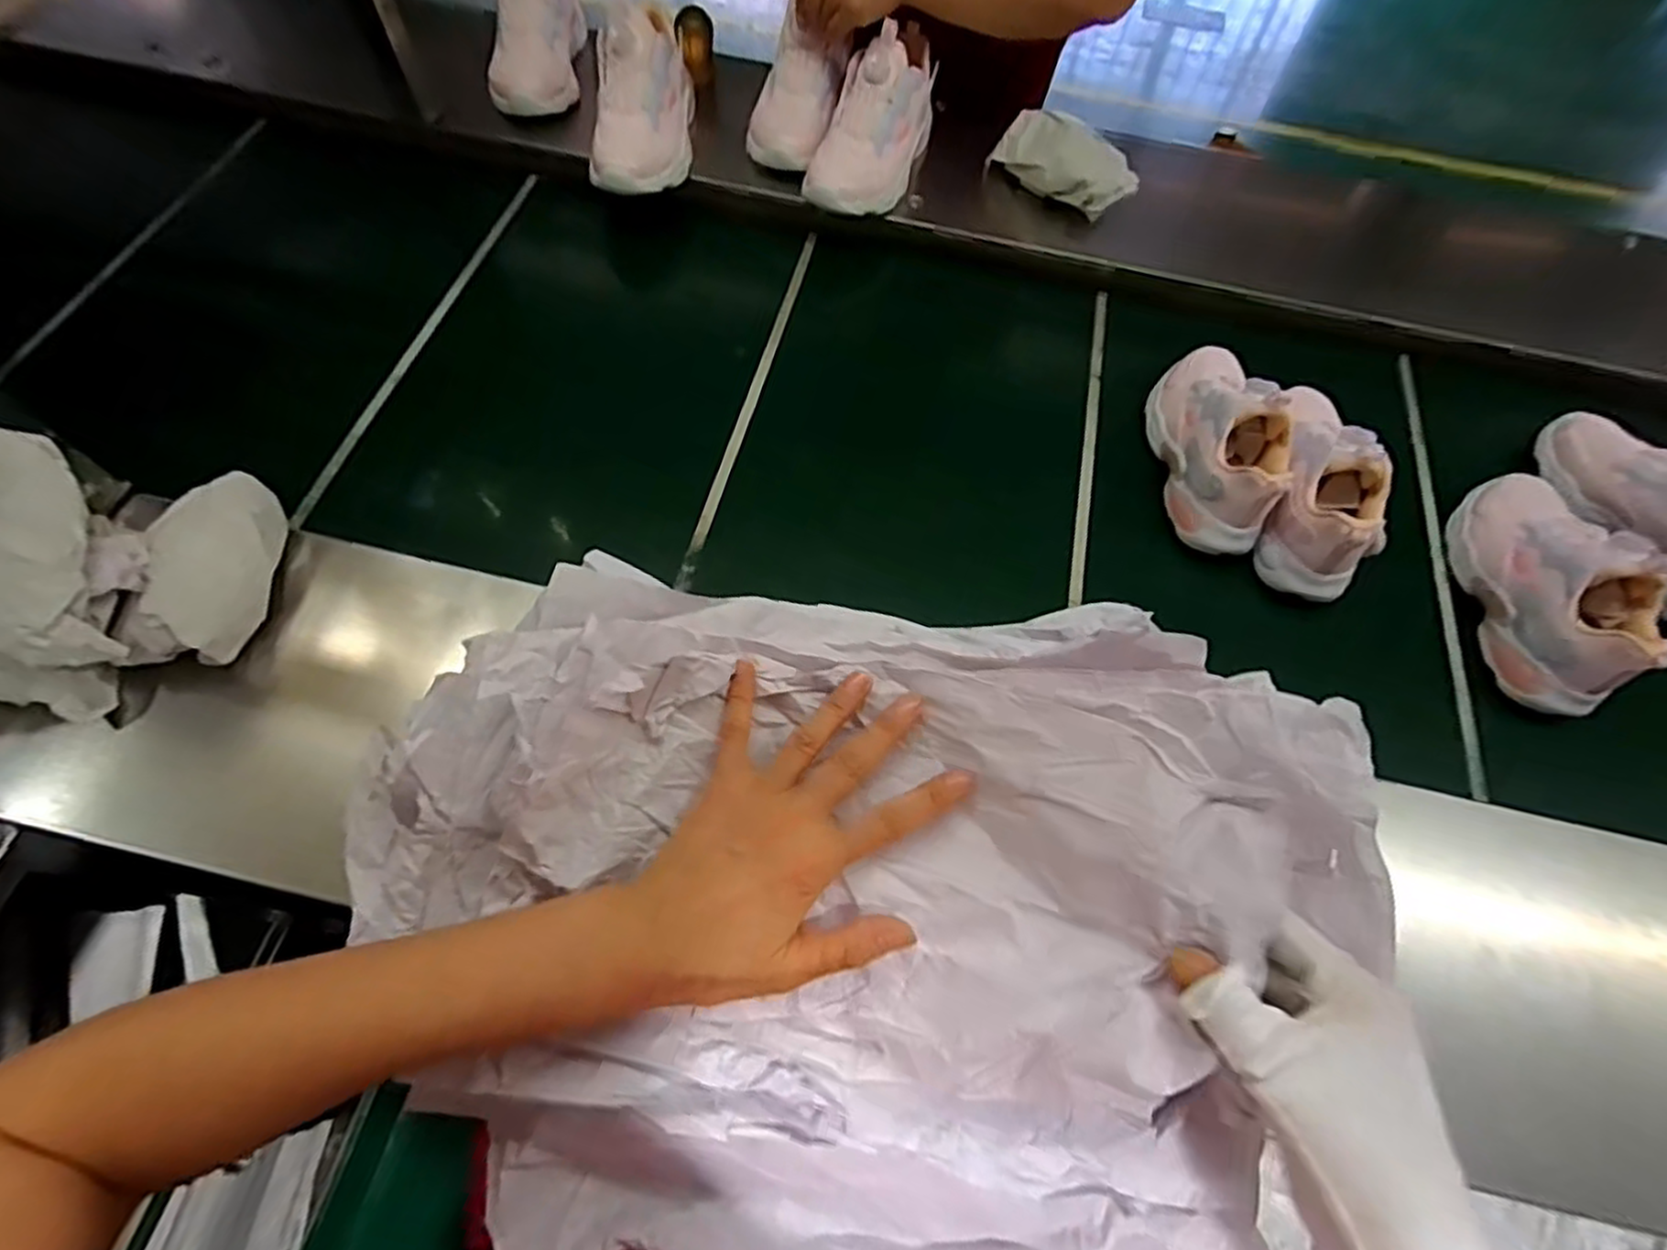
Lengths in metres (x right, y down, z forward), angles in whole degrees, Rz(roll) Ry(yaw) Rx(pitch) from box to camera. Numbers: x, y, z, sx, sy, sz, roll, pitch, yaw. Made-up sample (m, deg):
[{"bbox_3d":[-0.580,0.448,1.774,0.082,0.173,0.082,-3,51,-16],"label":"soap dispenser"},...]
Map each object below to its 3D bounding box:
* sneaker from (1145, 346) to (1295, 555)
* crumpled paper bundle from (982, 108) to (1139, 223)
[{"bbox_3d":[0.338,-0.166,0.628,0.074,0.095,0.202,2,65,-2],"label":"sneaker"},{"bbox_3d":[0.241,-0.479,0.758,0.157,0.057,0.057,41,69,15],"label":"crumpled paper bundle"}]

